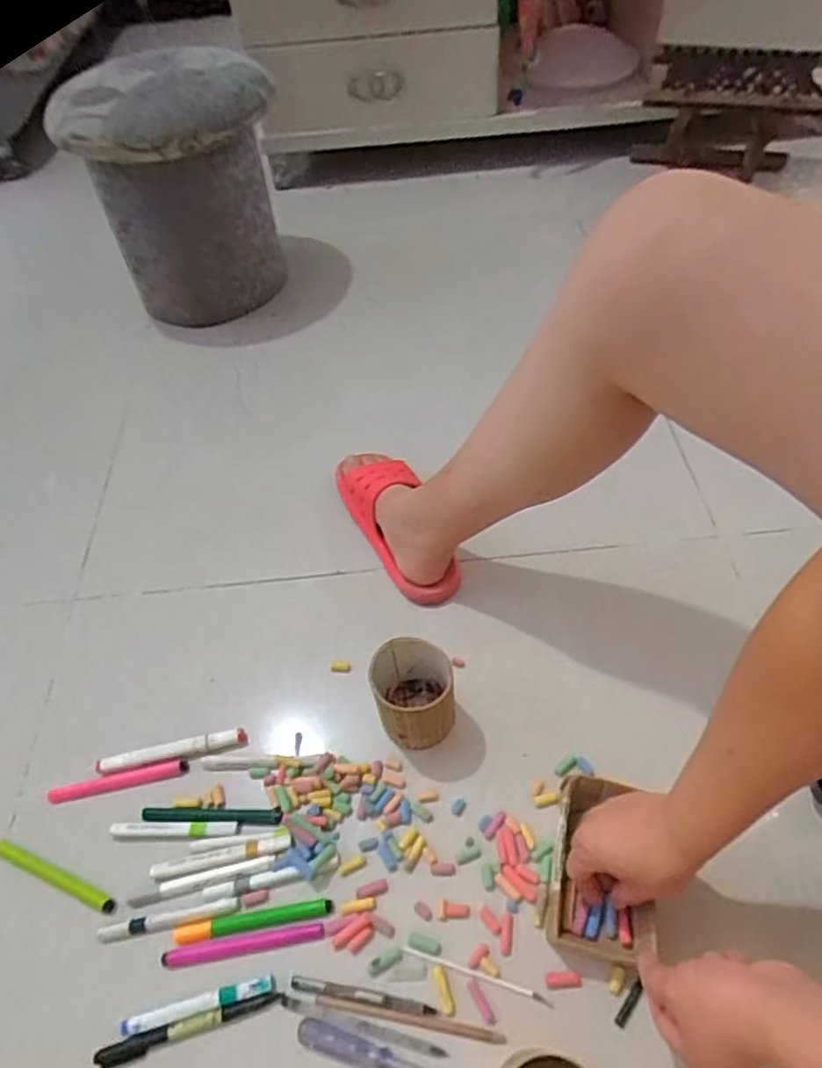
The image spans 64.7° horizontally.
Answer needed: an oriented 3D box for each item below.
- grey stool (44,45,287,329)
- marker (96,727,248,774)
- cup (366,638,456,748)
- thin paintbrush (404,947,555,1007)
[{"bbox_3d":[-0.345,-0.534,1.048,0.266,0.343,0.268,-3,53,3],"label":"grey stool"},{"bbox_3d":[-0.248,0.225,0.674,0.151,0.015,0.017,-11,53,-4],"label":"marker"},{"bbox_3d":[0.002,0.158,0.644,0.075,0.104,0.083,-6,53,0],"label":"cup"},{"bbox_3d":[0.055,0.373,0.549,0.127,0.004,0.006,12,55,13],"label":"thin paintbrush"}]

